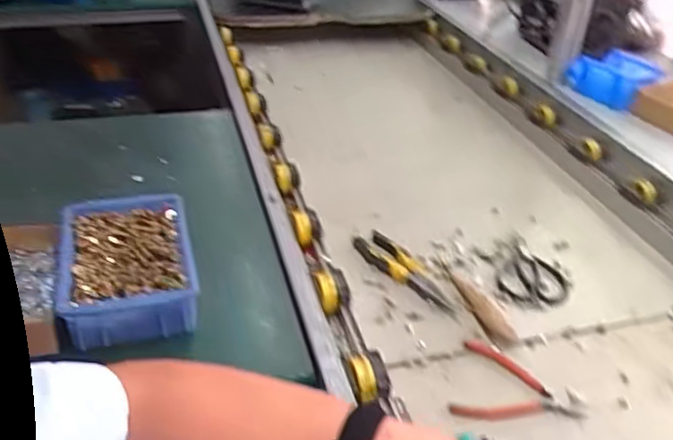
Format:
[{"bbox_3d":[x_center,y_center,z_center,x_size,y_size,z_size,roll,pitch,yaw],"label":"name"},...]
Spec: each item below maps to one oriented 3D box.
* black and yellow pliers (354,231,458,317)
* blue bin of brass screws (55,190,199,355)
[{"bbox_3d":[0.099,0.066,0.894,0.061,0.028,0.198,-20,40,-30],"label":"black and yellow pliers"},{"bbox_3d":[-0.229,0.052,0.697,0.141,0.057,0.206,-9,35,-17],"label":"blue bin of brass screws"}]

